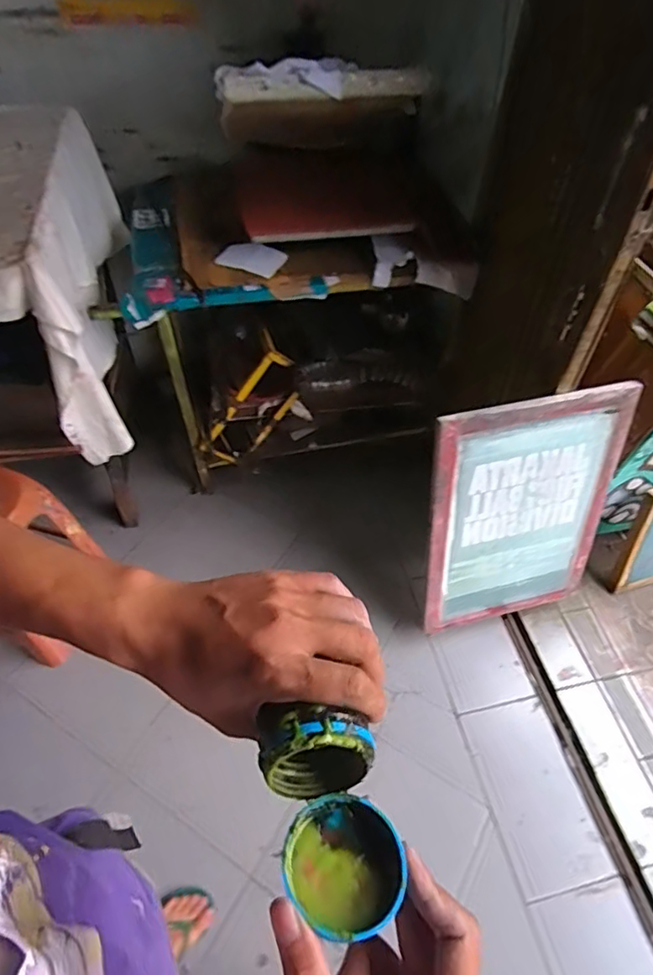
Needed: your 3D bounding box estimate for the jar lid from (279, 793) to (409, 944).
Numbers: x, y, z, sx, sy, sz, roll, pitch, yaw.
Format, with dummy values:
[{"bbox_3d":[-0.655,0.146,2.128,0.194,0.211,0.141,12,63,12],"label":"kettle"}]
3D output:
[{"bbox_3d":[0.009,0.189,0.280,0.058,0.018,0.057,1,49,-1],"label":"jar lid"}]

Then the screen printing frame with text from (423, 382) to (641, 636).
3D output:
[{"bbox_3d":[0.476,0.095,1.383,0.471,0.692,0.029,-11,37,-10],"label":"screen printing frame with text"}]

